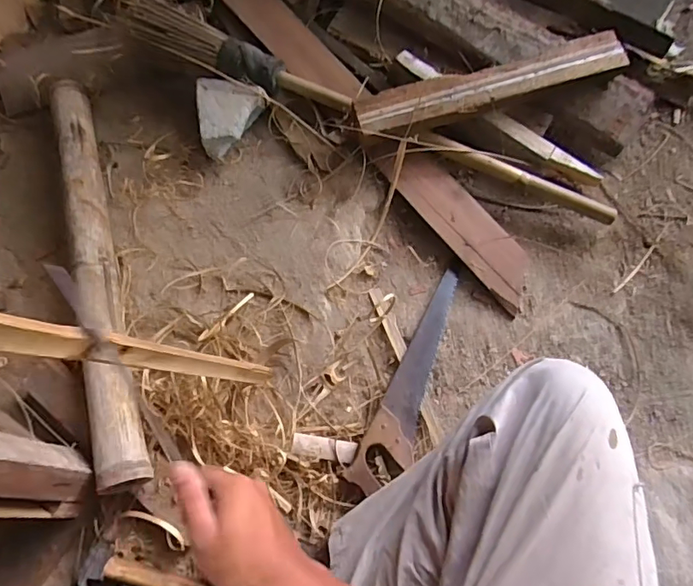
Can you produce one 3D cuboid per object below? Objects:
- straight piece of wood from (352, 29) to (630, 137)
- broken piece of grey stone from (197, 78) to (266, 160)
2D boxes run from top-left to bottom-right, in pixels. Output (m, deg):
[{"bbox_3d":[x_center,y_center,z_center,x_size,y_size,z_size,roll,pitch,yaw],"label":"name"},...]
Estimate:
[{"bbox_3d":[0.230,-0.335,0.818,0.439,0.019,0.075,-17,68,-2],"label":"straight piece of wood"},{"bbox_3d":[-0.196,-0.304,0.887,0.111,0.073,0.126,-9,68,1],"label":"broken piece of grey stone"}]

